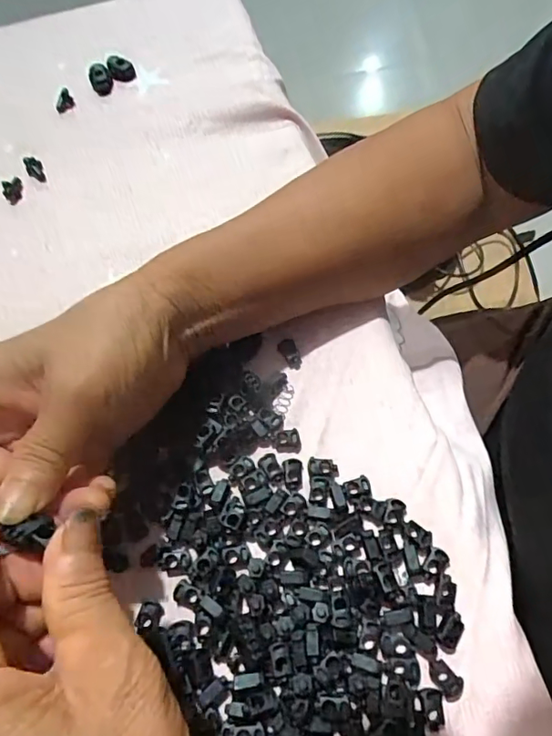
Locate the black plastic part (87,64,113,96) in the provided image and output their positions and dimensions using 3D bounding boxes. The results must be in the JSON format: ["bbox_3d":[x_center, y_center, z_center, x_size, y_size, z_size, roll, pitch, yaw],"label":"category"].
[{"bbox_3d":[-0.141,-0.232,0.410,0.016,0.012,0.025,-25,65,-9],"label":"black plastic part"}]

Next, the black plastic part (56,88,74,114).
[{"bbox_3d":[-0.168,-0.211,0.404,0.015,0.012,0.011,-26,66,-10],"label":"black plastic part"}]

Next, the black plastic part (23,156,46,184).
[{"bbox_3d":[-0.178,-0.146,0.378,0.011,0.009,0.018,-31,66,-12],"label":"black plastic part"}]

